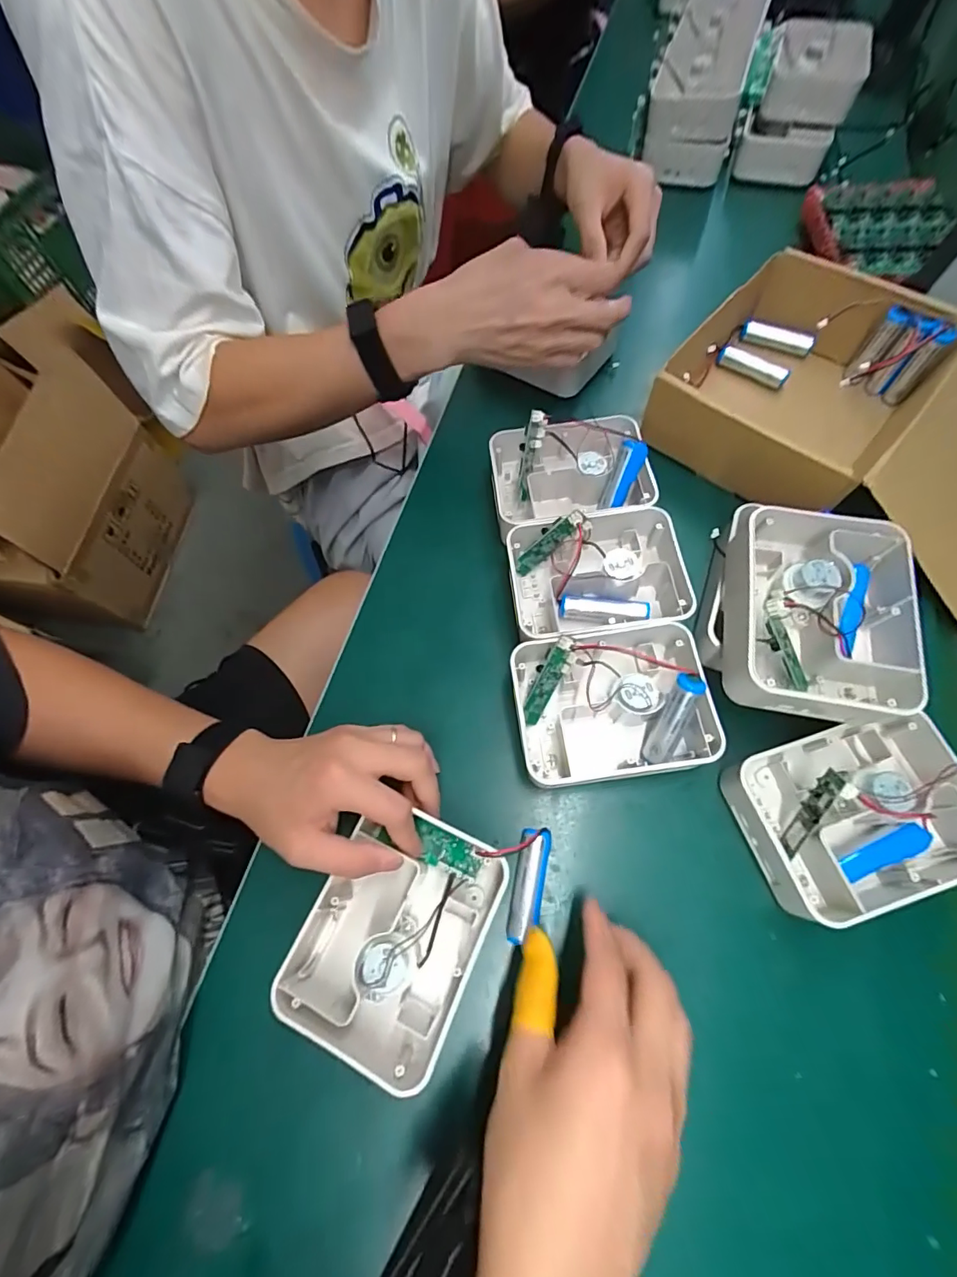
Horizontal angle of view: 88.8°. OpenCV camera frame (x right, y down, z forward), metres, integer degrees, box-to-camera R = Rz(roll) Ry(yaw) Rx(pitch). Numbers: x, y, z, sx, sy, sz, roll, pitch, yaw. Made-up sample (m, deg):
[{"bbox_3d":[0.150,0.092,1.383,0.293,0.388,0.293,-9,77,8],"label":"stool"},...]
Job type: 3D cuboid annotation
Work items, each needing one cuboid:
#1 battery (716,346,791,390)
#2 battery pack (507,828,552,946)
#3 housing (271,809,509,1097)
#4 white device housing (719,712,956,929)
[{"bbox_3d":[0.269,-0.266,0.478,0.067,0.016,0.018,32,73,12],"label":"battery"},{"bbox_3d":[0.032,0.159,0.317,0.020,0.022,0.066,11,70,5],"label":"battery pack"},{"bbox_3d":[-0.050,0.177,0.298,0.098,0.043,0.130,23,71,9],"label":"housing"},{"bbox_3d":[0.241,0.108,0.308,0.139,0.050,0.101,-16,70,-5],"label":"white device housing"}]

